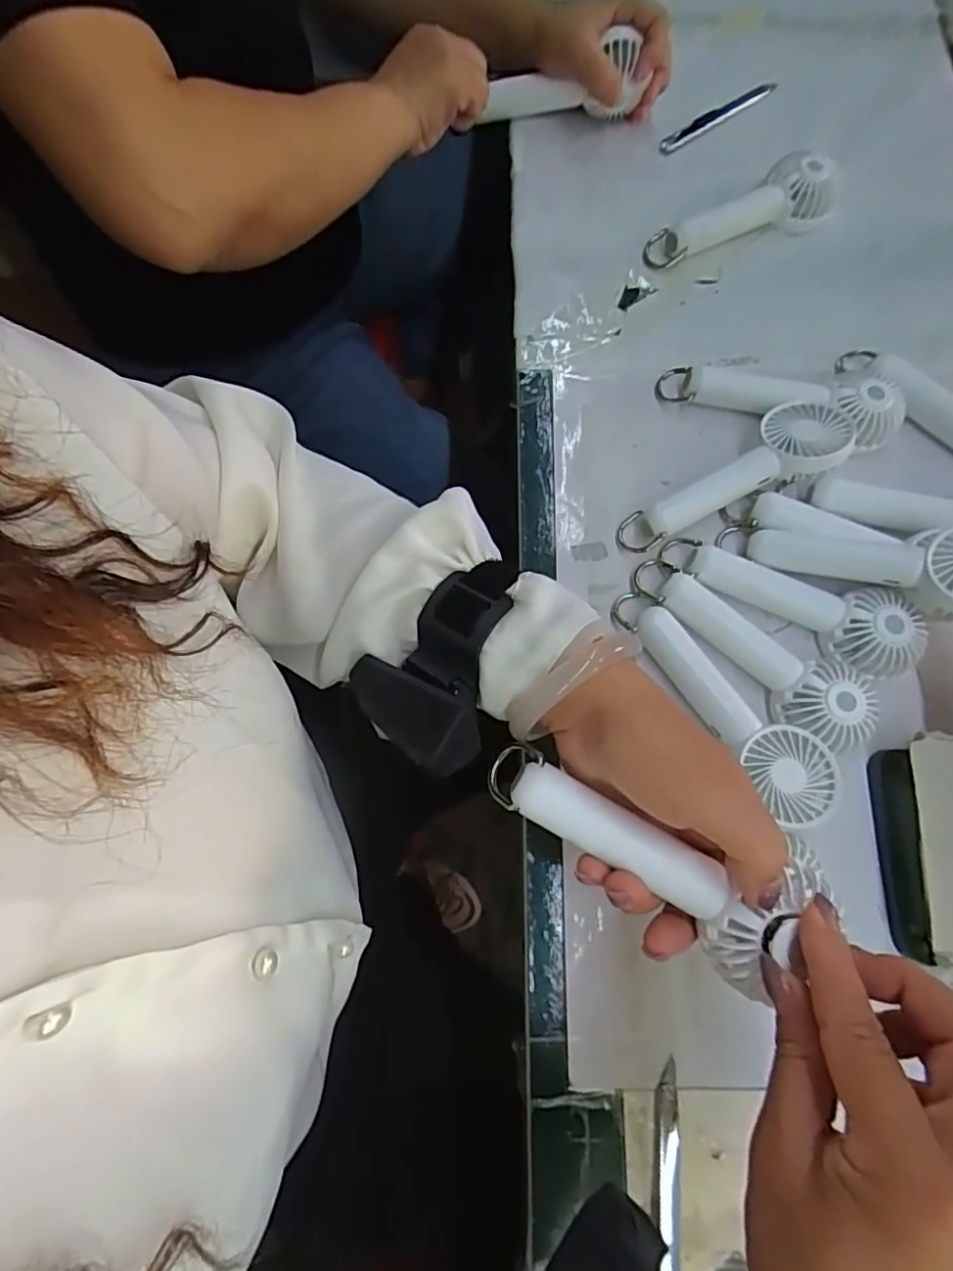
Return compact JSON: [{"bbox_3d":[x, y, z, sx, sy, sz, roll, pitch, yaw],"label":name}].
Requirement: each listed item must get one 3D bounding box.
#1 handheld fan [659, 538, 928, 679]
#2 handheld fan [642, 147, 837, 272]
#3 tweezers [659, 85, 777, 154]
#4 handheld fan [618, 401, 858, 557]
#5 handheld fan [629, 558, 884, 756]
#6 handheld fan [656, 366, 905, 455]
[{"bbox_3d":[0.198,-0.021,0.368,0.158,0.030,0.051,21,75,5],"label":"handheld fan"},{"bbox_3d":[0.210,-0.327,0.449,0.157,0.032,0.051,-25,82,-8],"label":"handheld fan"},{"bbox_3d":[0.208,-0.449,0.502,0.128,0.005,0.014,-35,78,-10],"label":"tweezers"},{"bbox_3d":[0.175,-0.101,0.384,0.170,0.042,0.057,-35,80,-9],"label":"handheld fan"},{"bbox_3d":[0.168,0.010,0.359,0.161,0.027,0.053,33,76,8],"label":"handheld fan"},{"bbox_3d":[0.214,-0.166,0.407,0.163,0.030,0.047,15,75,3],"label":"handheld fan"}]

